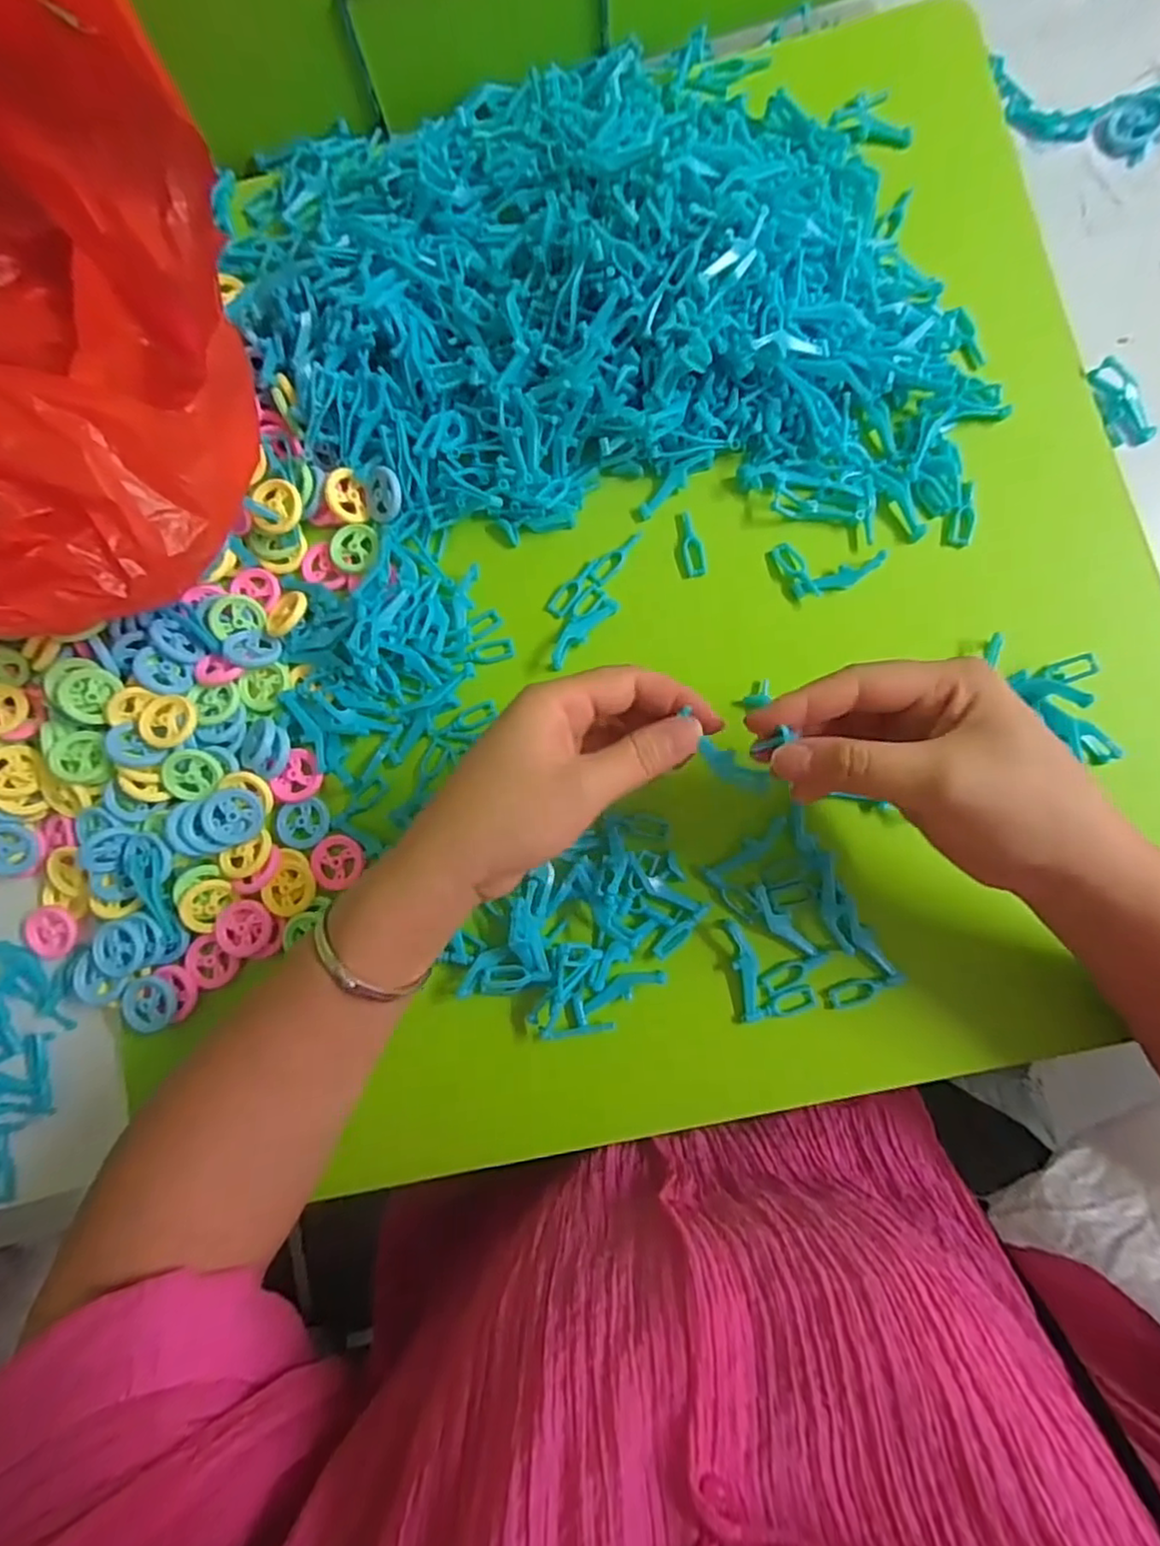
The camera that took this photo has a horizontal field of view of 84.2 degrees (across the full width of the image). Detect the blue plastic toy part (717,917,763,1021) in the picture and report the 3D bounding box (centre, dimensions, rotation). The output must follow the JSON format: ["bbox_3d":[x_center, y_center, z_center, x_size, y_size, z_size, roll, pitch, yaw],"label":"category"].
[{"bbox_3d":[0.083,0.099,0.324,0.014,0.006,0.051,-15,80,2],"label":"blue plastic toy part"}]

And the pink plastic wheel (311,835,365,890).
[{"bbox_3d":[-0.133,0.048,0.351,0.027,0.005,0.028,-1,81,4],"label":"pink plastic wheel"}]

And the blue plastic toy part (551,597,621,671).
[{"bbox_3d":[-0.001,-0.081,0.360,0.016,0.008,0.051,44,86,10],"label":"blue plastic toy part"}]

